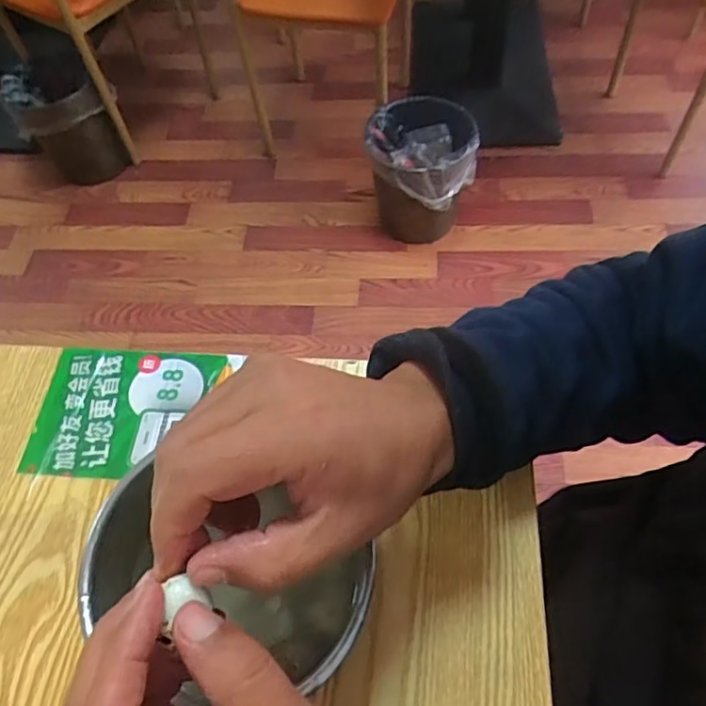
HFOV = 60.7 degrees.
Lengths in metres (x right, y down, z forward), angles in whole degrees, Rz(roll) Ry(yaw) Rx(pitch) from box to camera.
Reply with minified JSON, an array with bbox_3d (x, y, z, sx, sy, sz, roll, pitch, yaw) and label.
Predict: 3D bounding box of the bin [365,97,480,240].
[{"bbox_3d":[0.166,-0.437,1.523,0.255,0.288,0.284,-4,58,1],"label":"bin"}]

